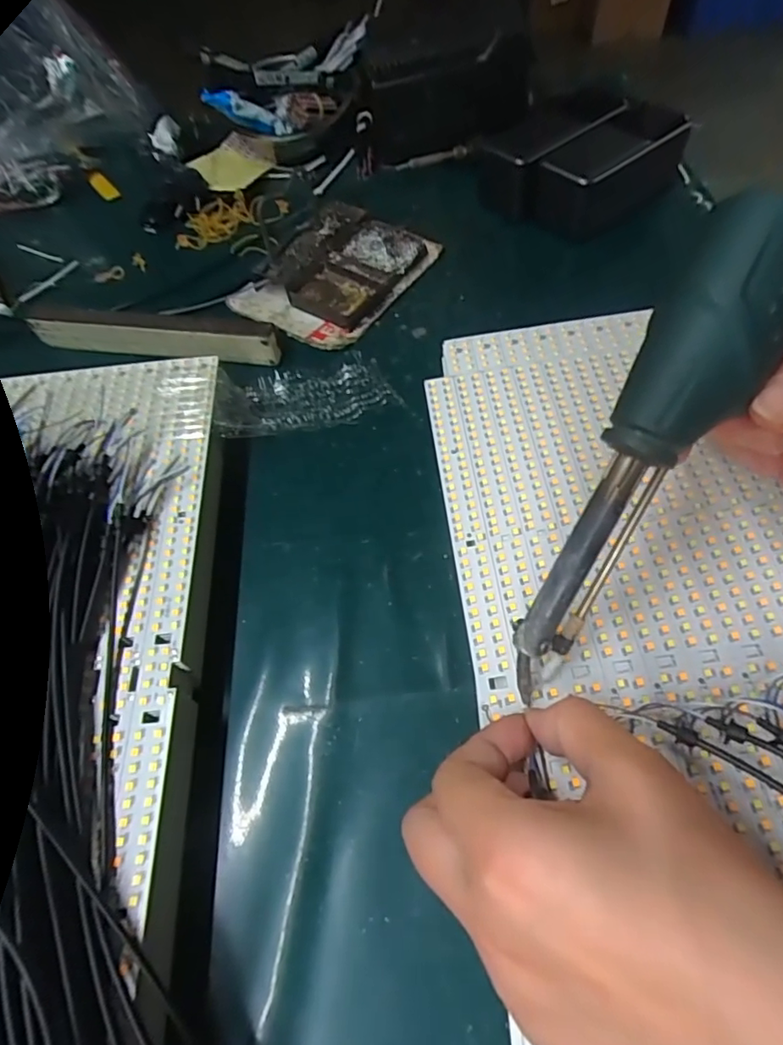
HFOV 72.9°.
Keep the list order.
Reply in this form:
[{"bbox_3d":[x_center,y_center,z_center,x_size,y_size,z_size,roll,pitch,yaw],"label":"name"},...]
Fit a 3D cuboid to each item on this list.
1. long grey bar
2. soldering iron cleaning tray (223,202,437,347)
[{"bbox_3d":[-0.182,-0.143,0.405,0.197,0.031,0.016,6,60,6],"label":"long grey bar"},{"bbox_3d":[-0.045,-0.210,0.438,0.113,0.024,0.141,32,66,19],"label":"soldering iron cleaning tray"}]

